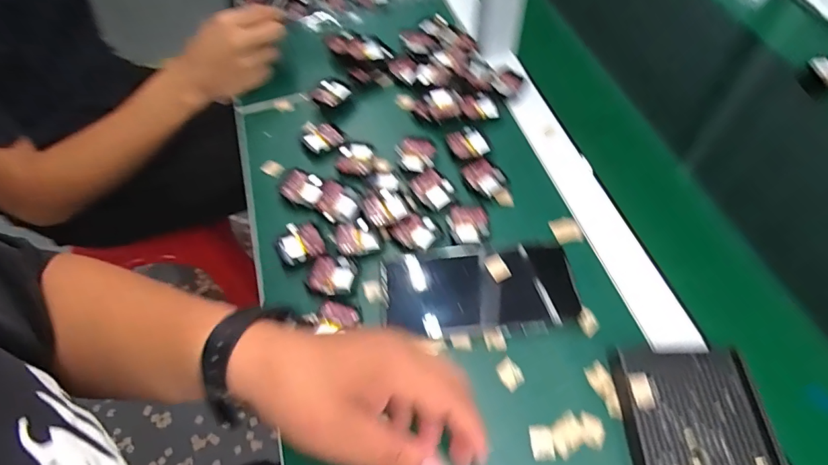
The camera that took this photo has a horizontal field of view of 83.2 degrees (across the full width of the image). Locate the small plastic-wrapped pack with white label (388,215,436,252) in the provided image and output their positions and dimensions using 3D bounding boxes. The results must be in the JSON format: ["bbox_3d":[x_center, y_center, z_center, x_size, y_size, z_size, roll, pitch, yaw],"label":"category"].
[{"bbox_3d":[0.002,-0.001,0.433,0.037,0.007,0.036,-38,63,-21],"label":"small plastic-wrapped pack with white label"}]

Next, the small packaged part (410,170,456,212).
[{"bbox_3d":[0.018,-0.043,0.463,0.036,0.014,0.040,-38,63,-21],"label":"small packaged part"}]

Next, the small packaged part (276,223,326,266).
[{"bbox_3d":[-0.106,0.010,0.435,0.041,0.012,0.037,-16,58,-9],"label":"small packaged part"}]

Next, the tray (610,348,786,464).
[{"bbox_3d":[0.198,0.149,0.322,0.092,0.020,0.130,-3,57,0],"label":"tray"}]

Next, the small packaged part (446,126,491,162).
[{"bbox_3d":[0.057,-0.095,0.491,0.039,0.005,0.040,-21,58,-11],"label":"small packaged part"}]

